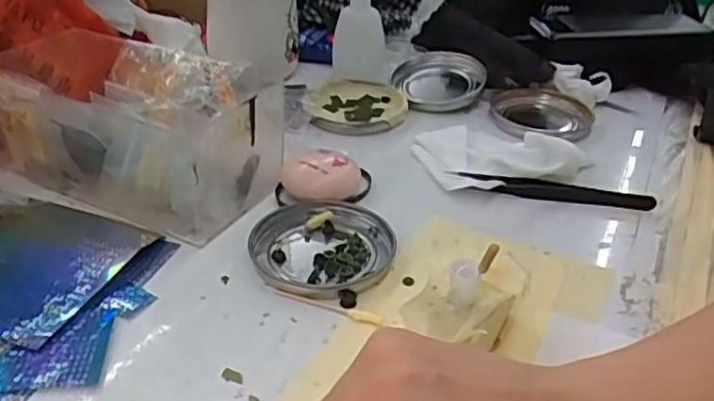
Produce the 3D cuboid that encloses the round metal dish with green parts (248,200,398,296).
[{"bbox_3d":[-0.021,0.025,0.370,0.076,0.010,0.075,2,33,-1],"label":"round metal dish with green parts"}]

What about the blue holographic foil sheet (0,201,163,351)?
[{"bbox_3d":[-0.188,0.028,0.358,0.130,0.007,0.102,13,34,16],"label":"blue holographic foil sheet"}]

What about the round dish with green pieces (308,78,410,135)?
[{"bbox_3d":[0.000,-0.076,0.524,0.075,0.009,0.077,-2,33,-6],"label":"round dish with green pieces"}]

